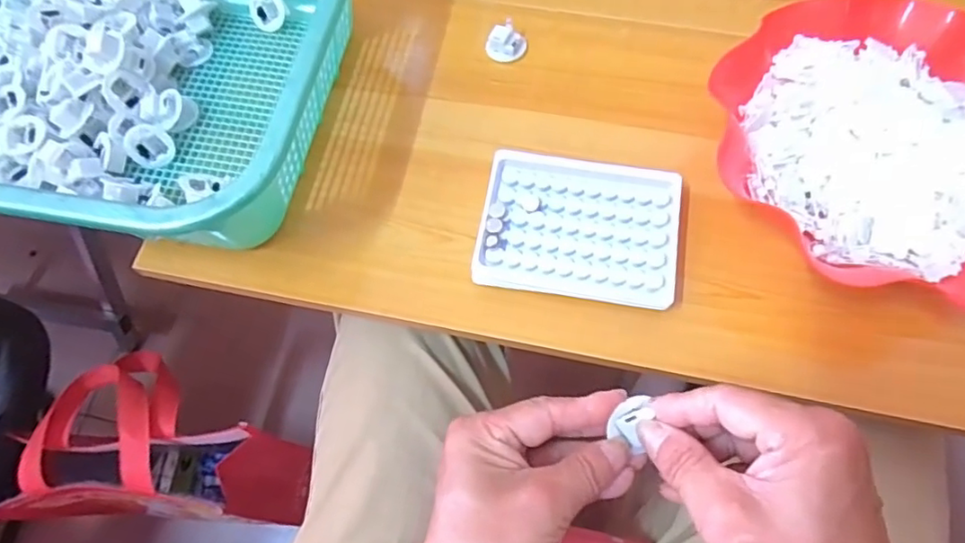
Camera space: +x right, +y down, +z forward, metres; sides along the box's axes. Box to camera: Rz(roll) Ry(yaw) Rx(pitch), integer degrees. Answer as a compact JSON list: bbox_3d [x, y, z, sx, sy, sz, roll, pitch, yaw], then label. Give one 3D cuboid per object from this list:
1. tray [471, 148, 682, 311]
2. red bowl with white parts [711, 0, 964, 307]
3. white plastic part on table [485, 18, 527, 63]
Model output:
[{"bbox_3d":[0.066,-0.029,0.402,0.129,0.029,0.101,8,67,6],"label":"tray"},{"bbox_3d":[0.272,-0.079,0.395,0.203,0.068,0.219,-1,67,2],"label":"red bowl with white parts"},{"bbox_3d":[0.019,-0.187,0.475,0.027,0.020,0.028,-1,67,2],"label":"white plastic part on table"}]

